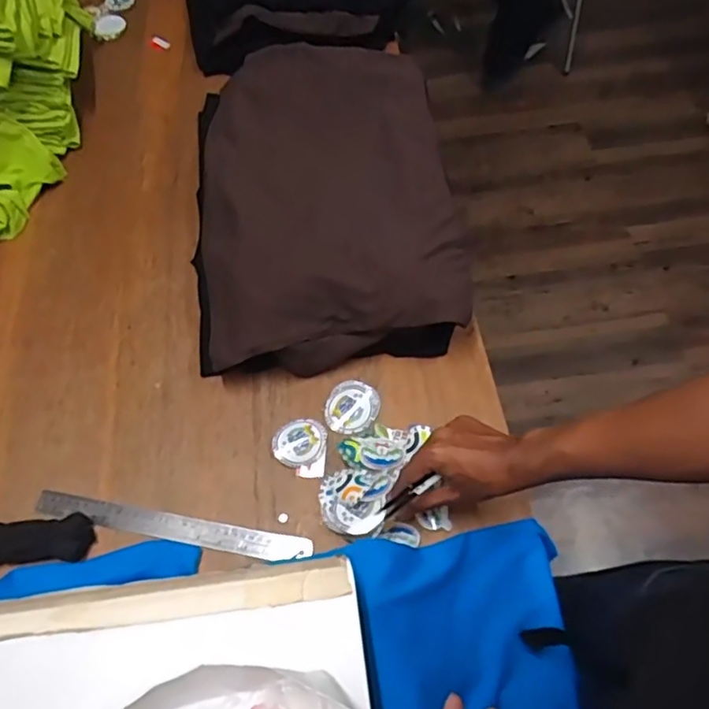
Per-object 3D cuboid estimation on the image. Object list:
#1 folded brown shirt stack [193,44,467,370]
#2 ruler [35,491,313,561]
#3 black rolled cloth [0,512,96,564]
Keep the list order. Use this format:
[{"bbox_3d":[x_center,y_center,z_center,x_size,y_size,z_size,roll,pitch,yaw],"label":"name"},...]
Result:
[{"bbox_3d":[-0.047,-0.226,0.854,0.352,0.096,0.516,-6,62,-1],"label":"folded brown shirt stack"},{"bbox_3d":[-0.209,0.195,0.695,0.322,0.006,0.030,8,63,6],"label":"ruler"},{"bbox_3d":[-0.360,0.207,0.683,0.129,0.027,0.049,-5,62,0],"label":"black rolled cloth"}]

